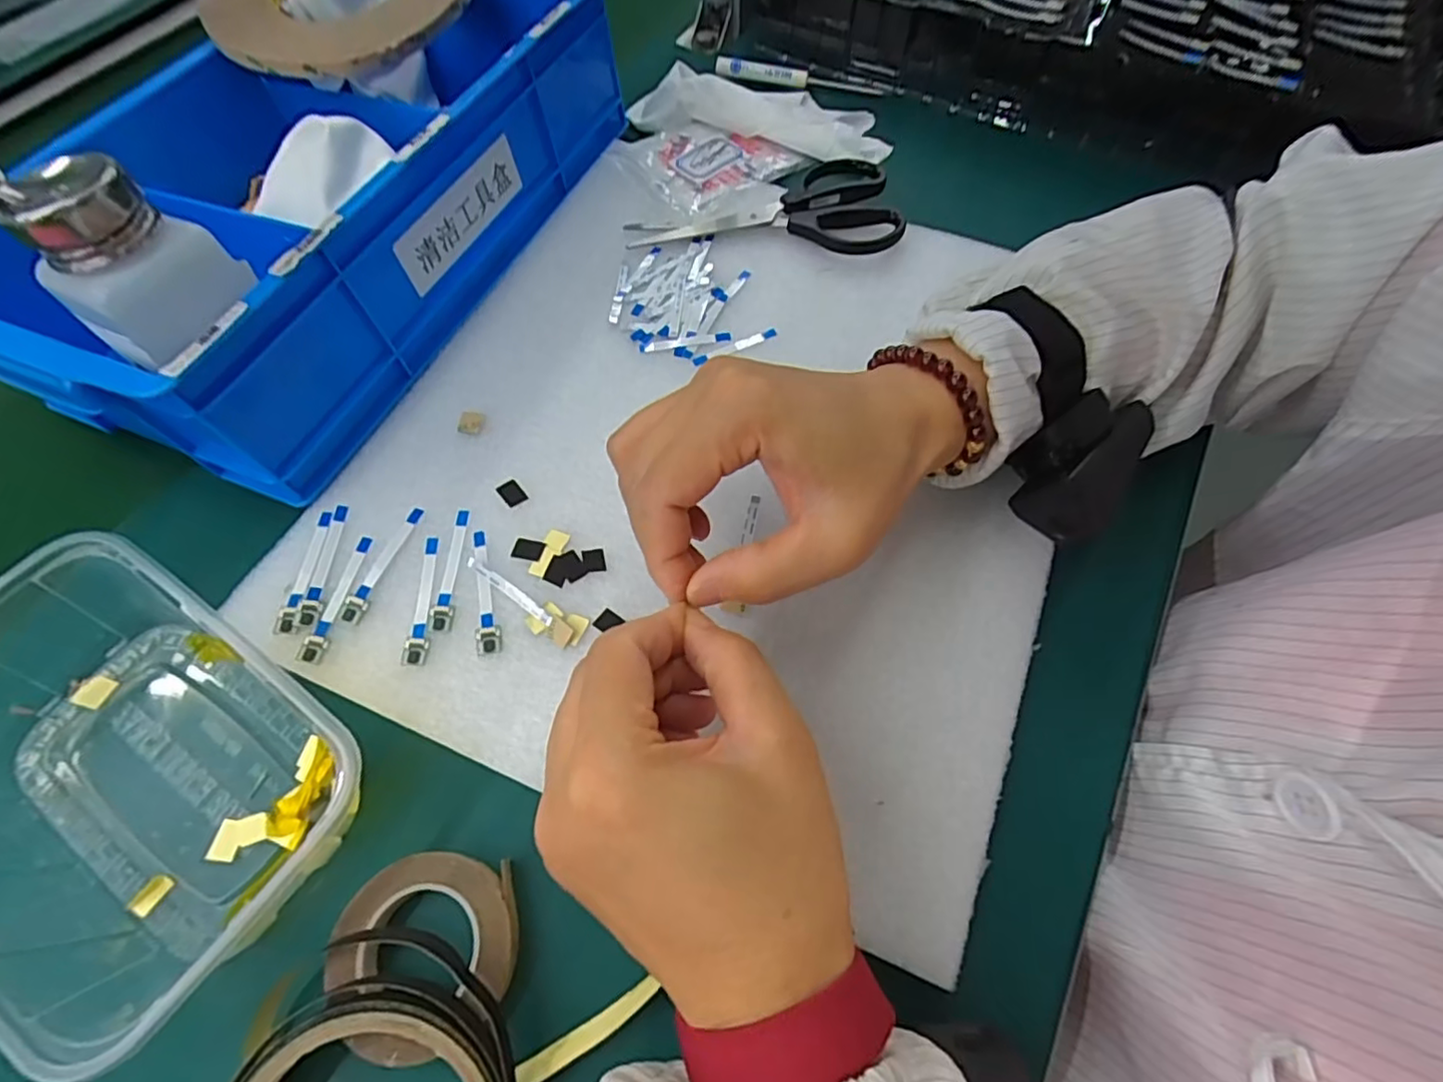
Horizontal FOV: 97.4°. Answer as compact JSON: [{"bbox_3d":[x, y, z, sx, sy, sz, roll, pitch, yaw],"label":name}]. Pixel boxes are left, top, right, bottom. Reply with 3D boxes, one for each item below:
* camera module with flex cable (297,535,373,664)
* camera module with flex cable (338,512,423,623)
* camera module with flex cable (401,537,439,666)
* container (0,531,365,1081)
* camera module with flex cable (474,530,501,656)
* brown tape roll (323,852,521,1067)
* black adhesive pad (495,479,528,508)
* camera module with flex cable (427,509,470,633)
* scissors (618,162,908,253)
[{"bbox_3d":[-0.171,0.024,0.281,0.010,0.004,0.060,9,63,2],"label":"camera module with flex cable"},{"bbox_3d":[-0.155,0.010,0.289,0.009,0.004,0.060,16,64,6],"label":"camera module with flex cable"},{"bbox_3d":[-0.132,0.025,0.283,0.010,0.004,0.061,-2,63,-3],"label":"camera module with flex cable"},{"bbox_3d":[-0.218,0.084,0.235,0.163,0.051,0.114,32,66,13],"label":"container"},{"bbox_3d":[-0.105,0.022,0.284,0.010,0.004,0.060,-8,64,-6],"label":"camera module with flex cable"},{"bbox_3d":[-0.105,0.146,0.225,0.063,0.013,0.060,1,63,-2],"label":"brown tape roll"},{"bbox_3d":[-0.102,-0.024,0.307,0.010,0.004,0.015,-34,69,-17],"label":"black adhesive pad"},{"bbox_3d":[-0.123,0.012,0.289,0.010,0.004,0.061,3,63,-1],"label":"camera module with flex cable"},{"bbox_3d":[0.024,-0.205,0.390,0.160,0.015,0.077,-2,63,-3],"label":"scissors"}]

